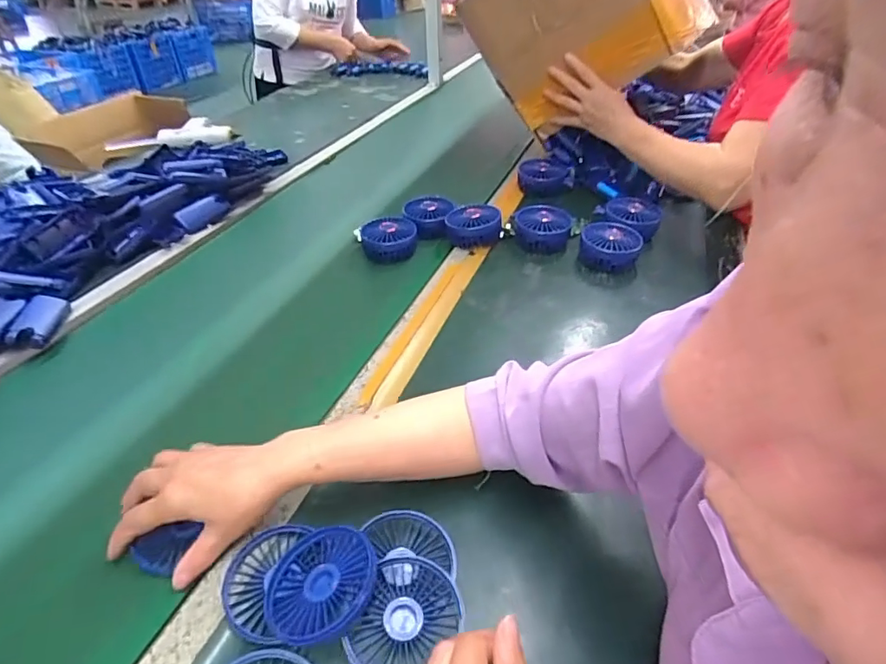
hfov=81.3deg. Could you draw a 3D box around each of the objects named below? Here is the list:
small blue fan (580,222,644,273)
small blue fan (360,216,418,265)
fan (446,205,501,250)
[{"bbox_3d":[0.253,-0.130,0.778,0.087,0.042,0.090,13,41,18],"label":"small blue fan"},{"bbox_3d":[-0.083,-0.143,0.815,0.089,0.056,0.077,-7,39,-7],"label":"small blue fan"},{"bbox_3d":[0.048,-0.167,0.818,0.086,0.049,0.079,-3,38,-2],"label":"fan"}]

